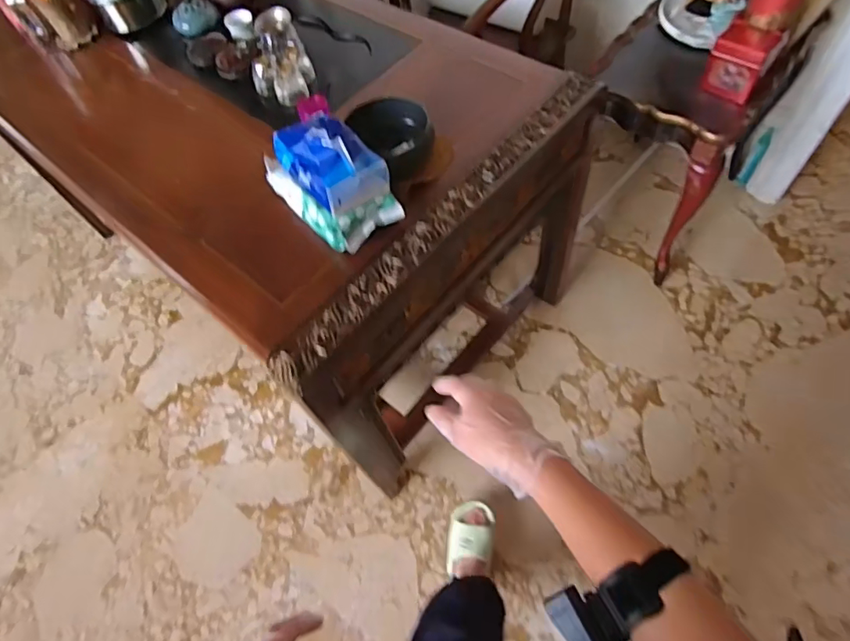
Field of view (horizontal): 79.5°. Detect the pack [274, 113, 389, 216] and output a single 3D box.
[{"bbox_3d":[-0.146,-0.248,0.786,0.111,0.091,0.162,-37,63,-13],"label":"pack"}]

